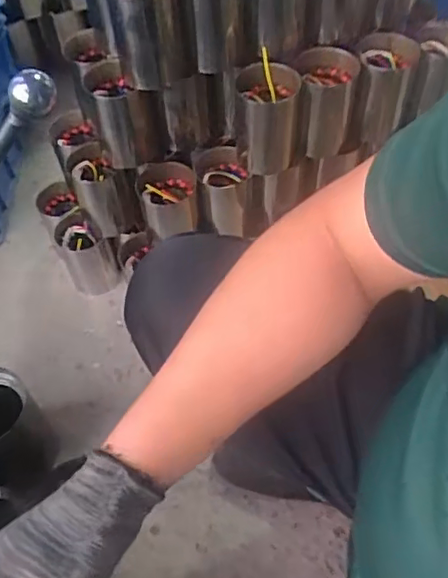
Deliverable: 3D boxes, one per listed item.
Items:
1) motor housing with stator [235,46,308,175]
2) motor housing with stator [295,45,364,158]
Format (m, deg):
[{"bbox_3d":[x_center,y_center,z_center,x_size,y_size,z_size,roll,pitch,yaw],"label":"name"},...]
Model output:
[{"bbox_3d":[0.070,-0.253,0.875,0.095,0.135,0.091,-15,55,-7],"label":"motor housing with stator"},{"bbox_3d":[0.156,-0.282,0.895,0.103,0.134,0.091,-14,55,-7],"label":"motor housing with stator"}]

